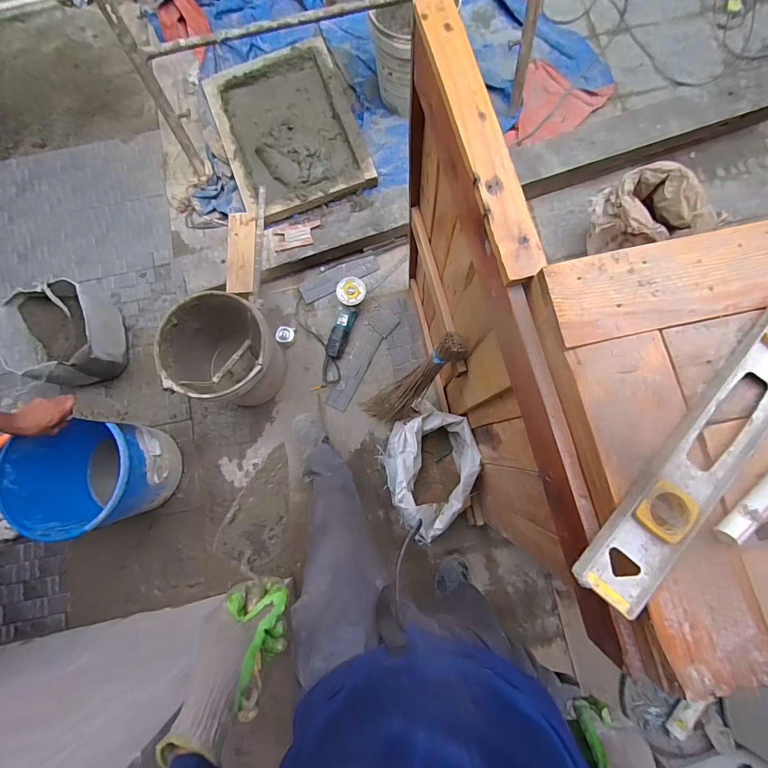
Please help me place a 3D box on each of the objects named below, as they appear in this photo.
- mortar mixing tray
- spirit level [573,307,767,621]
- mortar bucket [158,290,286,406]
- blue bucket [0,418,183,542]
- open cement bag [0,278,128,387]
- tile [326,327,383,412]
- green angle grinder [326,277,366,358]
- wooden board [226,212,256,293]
[{"bbox_3d":[-0.347,-0.932,1.466,0.493,0.066,0.637,-21,83,-2],"label":"mortar mixing tray"},{"bbox_3d":[0.383,-0.040,0.378,0.057,0.019,0.598,39,84,8],"label":"spirit level"},{"bbox_3d":[-0.472,-0.094,1.233,0.296,0.338,0.292,0,83,1],"label":"mortar bucket"},{"bbox_3d":[-0.829,0.262,1.157,0.324,0.295,0.307,0,80,2],"label":"blue bucket"},{"bbox_3d":[-1.026,-0.154,1.297,0.283,0.238,0.321,-2,80,2],"label":"open cement bag"},{"bbox_3d":[-0.100,-0.050,1.382,0.071,0.010,0.295,28,84,4],"label":"tile"},{"bbox_3d":[-0.130,-0.223,1.365,0.103,0.094,0.267,10,81,4],"label":"green angle grinder"},{"bbox_3d":[-0.484,-0.446,1.338,0.095,0.018,0.280,-1,80,2],"label":"wooden board"}]

